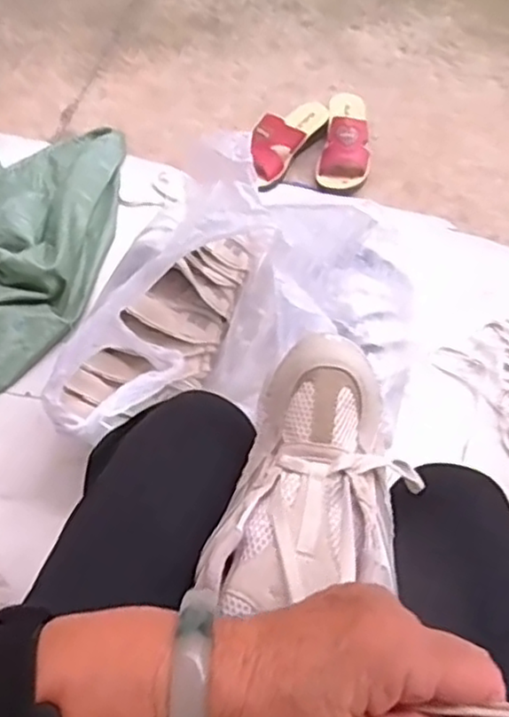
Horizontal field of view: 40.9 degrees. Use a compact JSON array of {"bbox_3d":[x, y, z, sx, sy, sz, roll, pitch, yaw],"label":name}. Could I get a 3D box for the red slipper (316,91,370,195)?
[{"bbox_3d":[0.163,-0.381,1.179,0.087,0.069,0.216,11,58,5],"label":"red slipper"}]

